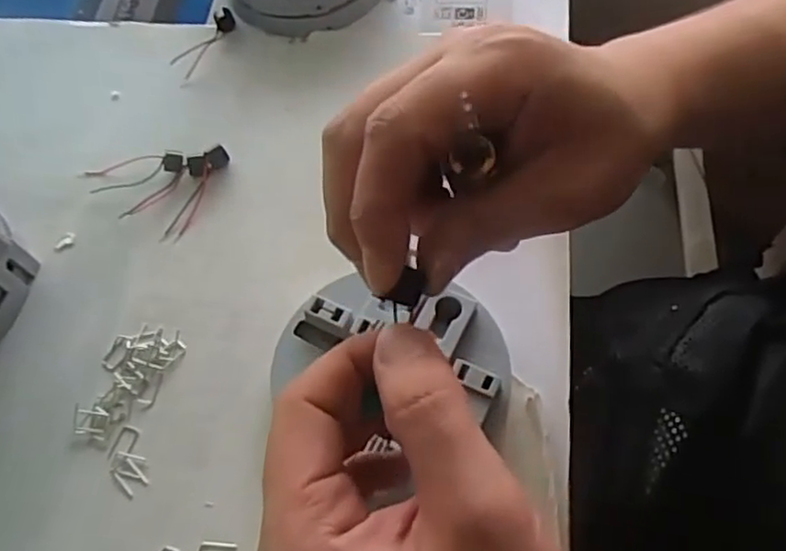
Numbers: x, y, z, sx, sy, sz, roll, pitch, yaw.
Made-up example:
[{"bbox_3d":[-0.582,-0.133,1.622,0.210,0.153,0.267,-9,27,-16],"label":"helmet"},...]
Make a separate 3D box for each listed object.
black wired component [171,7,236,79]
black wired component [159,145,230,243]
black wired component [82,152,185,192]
[{"bbox_3d":[-0.114,-0.141,0.409,0.015,0.009,0.051,26,66,17],"label":"black wired component"},{"bbox_3d":[-0.104,-0.044,0.361,0.012,0.010,0.059,19,65,14],"label":"black wired component"},{"bbox_3d":[-0.142,-0.058,0.367,0.058,0.008,0.020,-8,61,0],"label":"black wired component"}]

